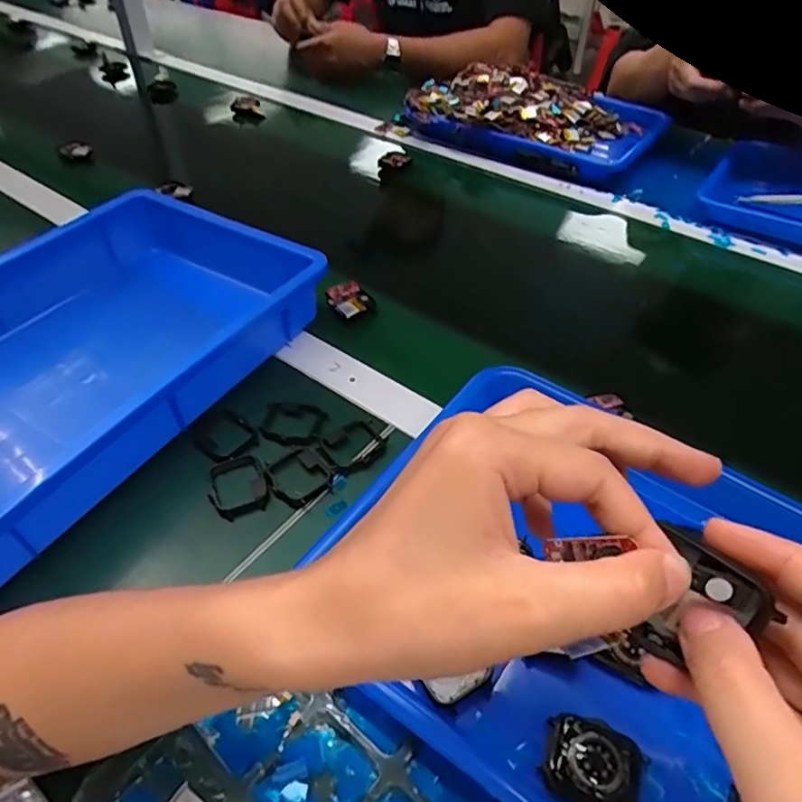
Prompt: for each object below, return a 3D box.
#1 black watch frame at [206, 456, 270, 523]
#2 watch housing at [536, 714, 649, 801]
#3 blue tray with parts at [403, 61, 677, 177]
[{"bbox_3d":[-0.115,0.059,0.411,0.040,0.007,0.050,-17,48,-17],"label":"black watch frame"},{"bbox_3d":[0.090,0.170,0.275,0.045,0.011,0.038,18,48,16],"label":"watch housing"},{"bbox_3d":[0.189,-0.414,0.840,0.342,0.068,0.234,18,48,16],"label":"blue tray with parts"}]

